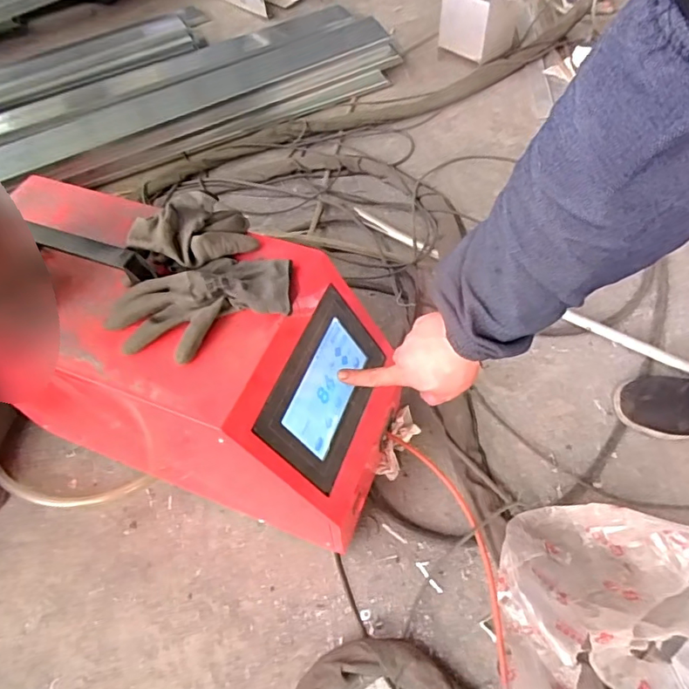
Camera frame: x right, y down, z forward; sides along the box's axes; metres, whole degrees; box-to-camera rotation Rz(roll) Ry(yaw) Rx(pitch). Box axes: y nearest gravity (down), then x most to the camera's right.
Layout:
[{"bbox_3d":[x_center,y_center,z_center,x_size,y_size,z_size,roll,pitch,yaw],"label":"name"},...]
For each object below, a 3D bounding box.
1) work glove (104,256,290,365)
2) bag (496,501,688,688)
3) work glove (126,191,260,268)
[{"bbox_3d":[-0.152,-0.049,0.549,0.196,0.028,0.106,-27,59,-13],"label":"work glove"},{"bbox_3d":[0.347,0.358,0.656,0.287,0.081,0.287,5,57,7],"label":"bag"},{"bbox_3d":[-0.179,-0.131,0.593,0.133,0.048,0.076,-26,59,-13],"label":"work glove"}]

